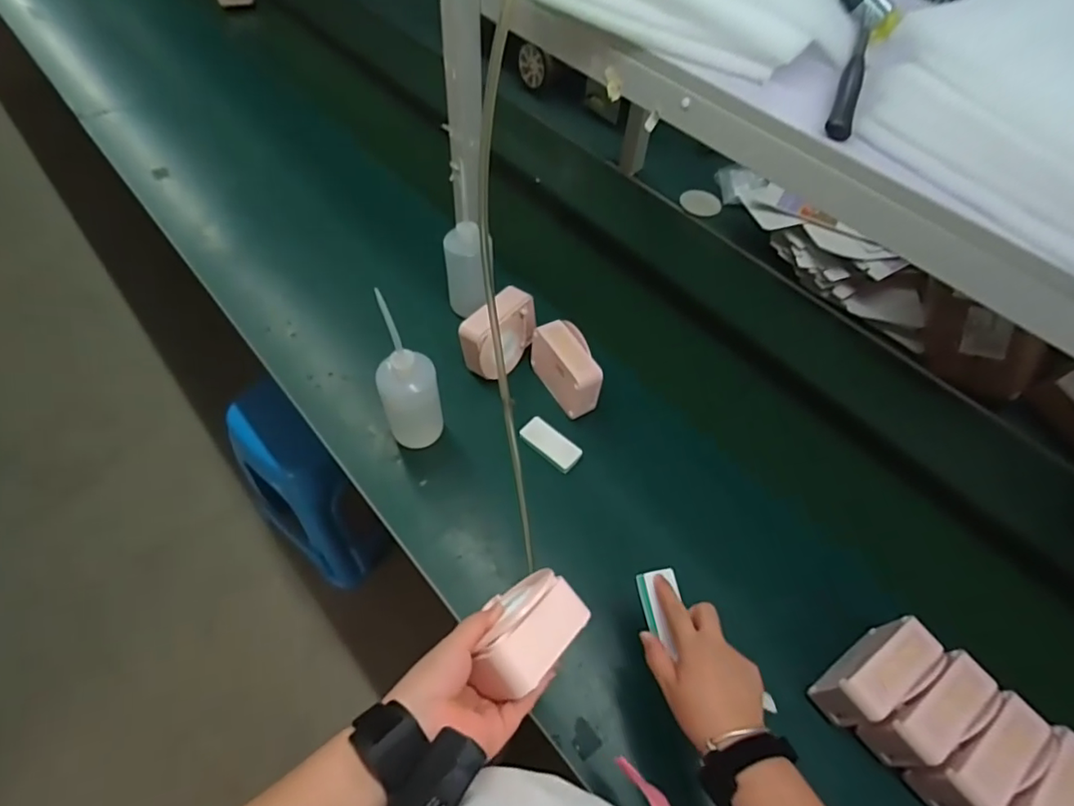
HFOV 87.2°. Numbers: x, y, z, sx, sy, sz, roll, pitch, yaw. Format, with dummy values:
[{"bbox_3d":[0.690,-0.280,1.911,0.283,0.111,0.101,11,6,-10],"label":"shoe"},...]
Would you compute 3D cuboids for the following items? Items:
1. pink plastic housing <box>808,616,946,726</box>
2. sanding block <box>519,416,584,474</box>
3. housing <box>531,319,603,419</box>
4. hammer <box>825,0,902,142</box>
[{"bbox_3d":[0.376,0.302,0.627,0.124,0.087,0.056,-29,61,-22],"label":"pink plastic housing"},{"bbox_3d":[0.019,0.060,0.837,0.094,0.015,0.048,34,60,19],"label":"sanding block"},{"bbox_3d":[0.045,-0.053,0.863,0.059,0.101,0.131,-24,60,-19],"label":"housing"},{"bbox_3d":[0.317,-0.355,0.570,0.066,0.043,0.266,25,57,13],"label":"hammer"}]

